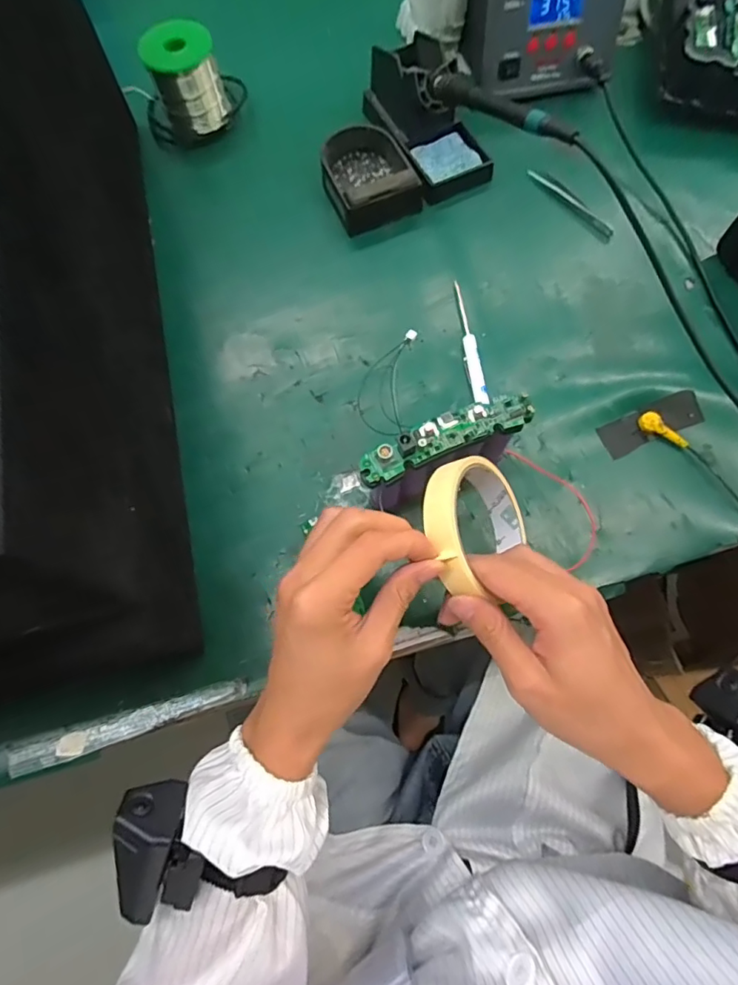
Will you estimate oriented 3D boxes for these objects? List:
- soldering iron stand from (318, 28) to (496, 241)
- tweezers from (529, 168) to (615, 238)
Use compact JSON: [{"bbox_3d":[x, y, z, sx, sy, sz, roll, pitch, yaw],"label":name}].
[{"bbox_3d":[0.026,-0.337,0.495,0.157,0.070,0.148,-24,71,-8],"label":"soldering iron stand"},{"bbox_3d":[0.195,-0.282,0.501,0.012,0.004,0.105,-37,73,-12],"label":"tweezers"}]

